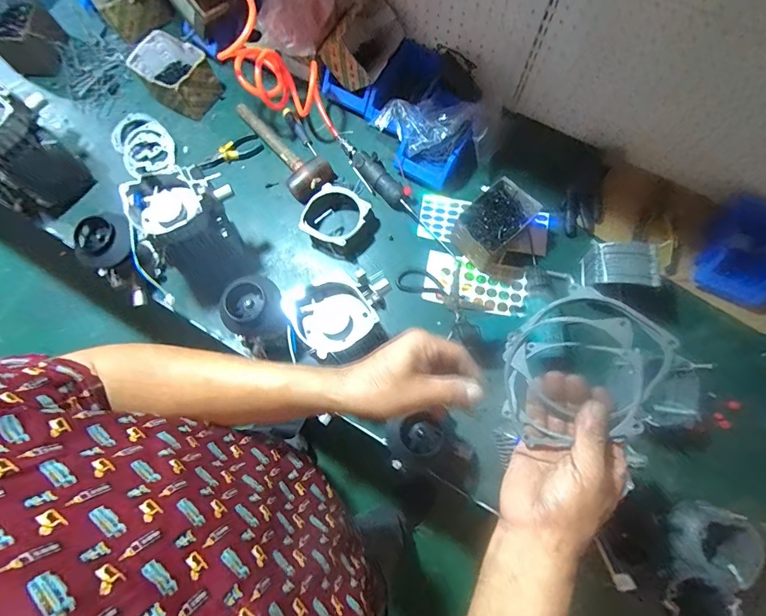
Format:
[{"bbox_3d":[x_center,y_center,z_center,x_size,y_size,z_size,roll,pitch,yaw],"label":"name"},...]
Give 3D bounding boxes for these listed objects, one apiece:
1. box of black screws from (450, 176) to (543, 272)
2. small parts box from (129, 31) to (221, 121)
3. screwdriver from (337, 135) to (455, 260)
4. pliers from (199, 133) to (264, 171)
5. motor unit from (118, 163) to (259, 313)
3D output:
[{"bbox_3d":[0.212,-0.156,0.782,0.169,0.089,0.113,-43,80,-8],"label":"box of black screws"},{"bbox_3d":[-0.460,-0.516,0.890,0.147,0.100,0.126,37,80,9],"label":"small parts box"},{"bbox_3d":[0.020,-0.246,0.835,0.055,0.039,0.361,-39,79,-7],"label":"screwdriver"},{"bbox_3d":[-0.339,-0.339,0.883,0.145,0.027,0.051,-31,78,-6],"label":"pliers"},{"bbox_3d":[-0.342,-0.137,0.749,0.172,0.231,0.136,-21,77,-4],"label":"motor unit"}]

